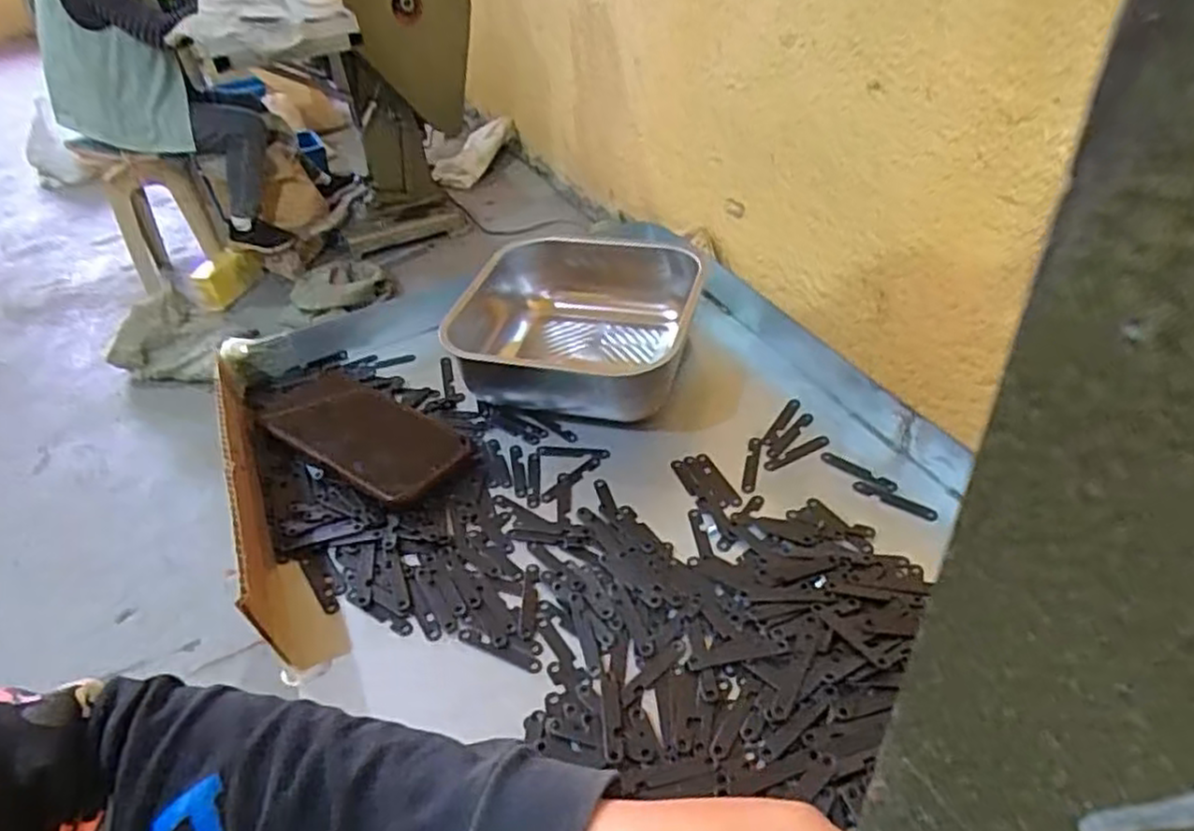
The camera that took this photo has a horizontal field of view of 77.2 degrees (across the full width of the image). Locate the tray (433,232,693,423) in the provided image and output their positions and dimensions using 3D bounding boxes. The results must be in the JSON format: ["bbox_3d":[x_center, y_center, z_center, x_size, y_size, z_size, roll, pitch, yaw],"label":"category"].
[{"bbox_3d":[-0.027,-0.068,0.595,0.196,0.069,0.172,6,40,14],"label":"tray"}]

